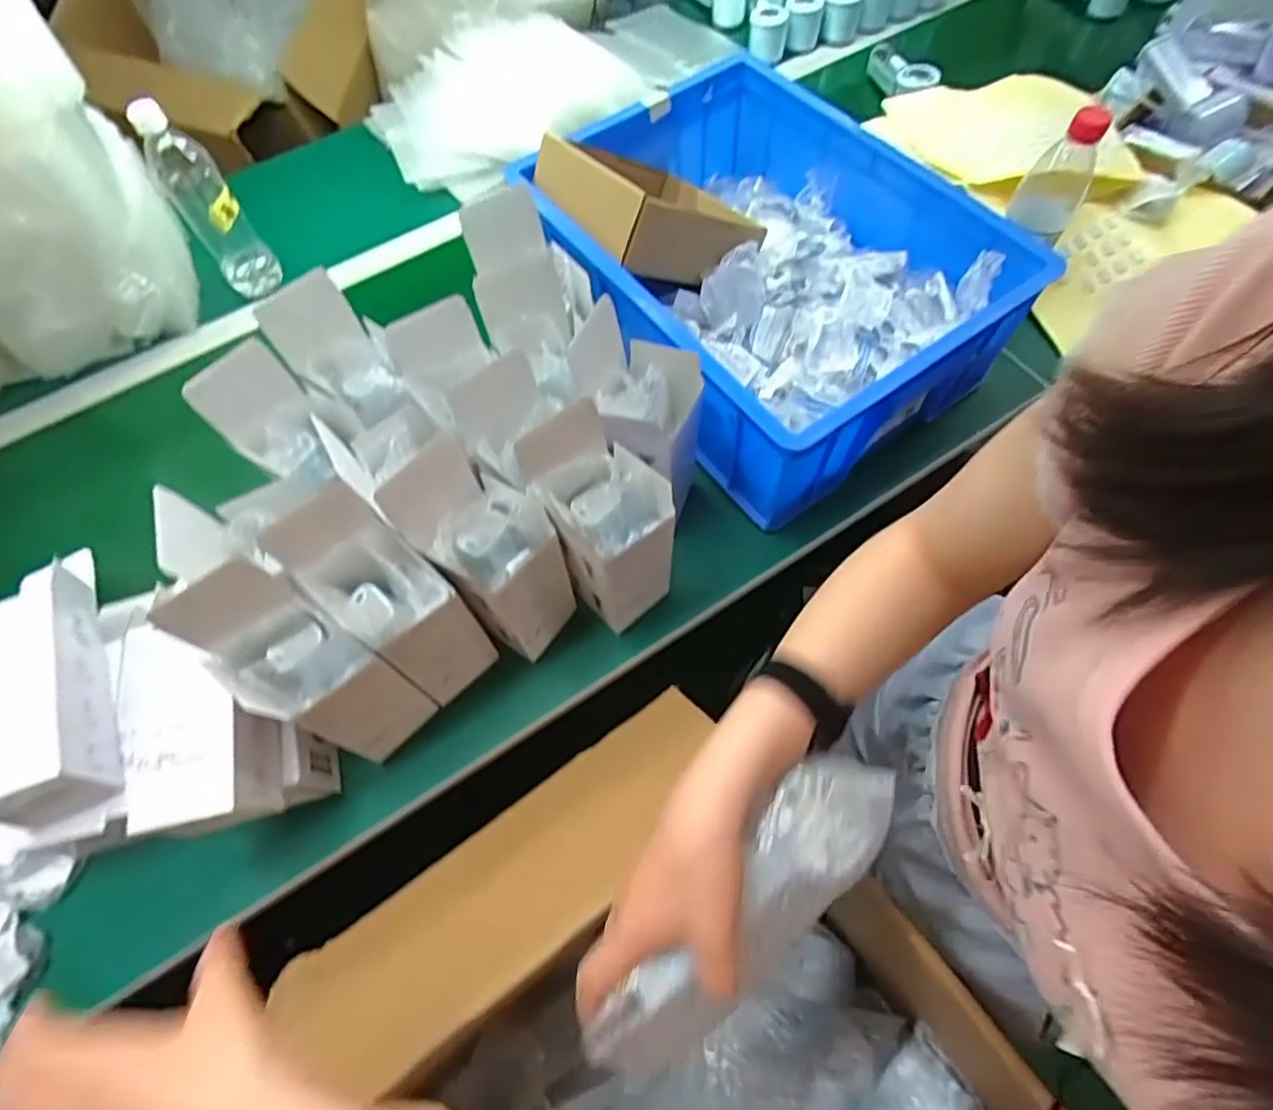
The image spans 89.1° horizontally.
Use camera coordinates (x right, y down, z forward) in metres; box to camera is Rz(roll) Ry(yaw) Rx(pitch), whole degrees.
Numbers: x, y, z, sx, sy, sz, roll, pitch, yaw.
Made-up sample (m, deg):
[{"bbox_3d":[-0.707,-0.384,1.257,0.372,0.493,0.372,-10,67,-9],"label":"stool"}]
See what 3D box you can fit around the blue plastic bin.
[{"bbox_3d":[0.138,-0.311,0.700,0.362,0.178,0.456,-37,68,-13],"label":"blue plastic bin"}]

